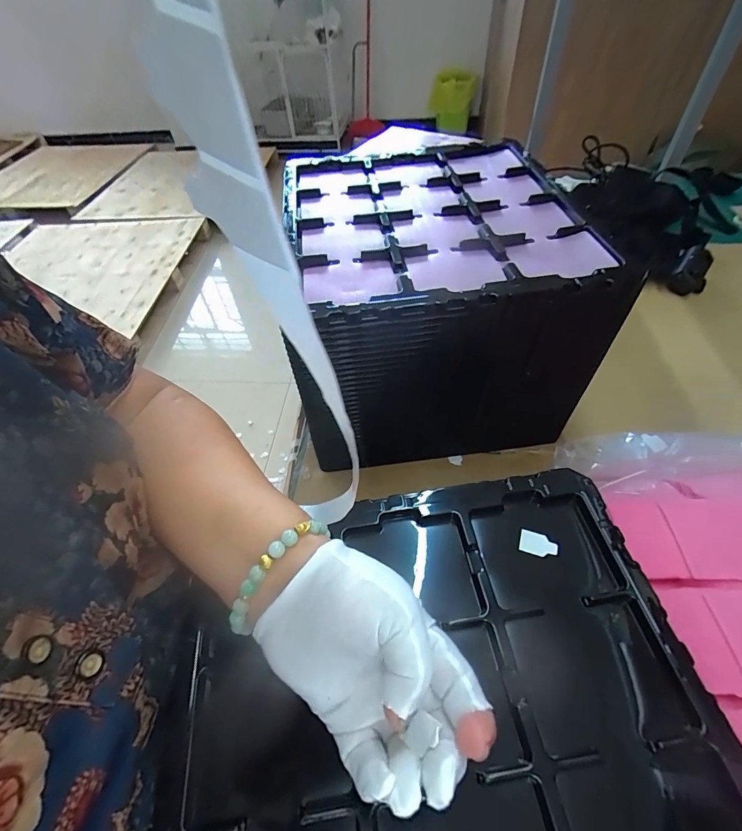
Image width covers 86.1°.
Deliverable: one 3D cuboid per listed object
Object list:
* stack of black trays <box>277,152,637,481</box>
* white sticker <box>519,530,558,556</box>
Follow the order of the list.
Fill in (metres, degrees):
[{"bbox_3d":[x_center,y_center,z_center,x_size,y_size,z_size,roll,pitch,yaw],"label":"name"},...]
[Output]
[{"bbox_3d":[0.060,-0.144,0.533,0.325,0.268,0.342,-7,52,-9],"label":"stack of black trays"},{"bbox_3d":[0.133,0.102,0.315,0.028,0.004,0.017,12,60,16],"label":"white sticker"}]

